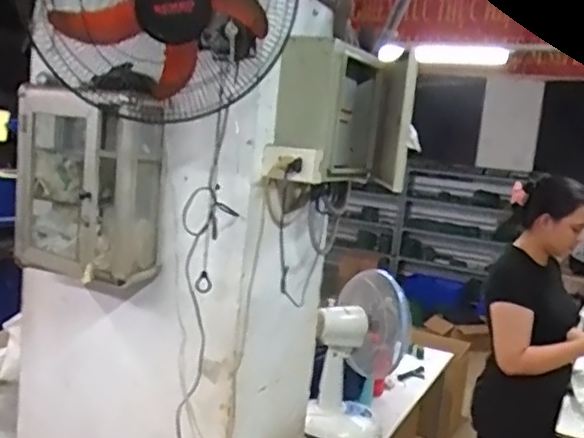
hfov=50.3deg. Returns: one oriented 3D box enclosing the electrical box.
[{"bbox_3d":[0.101,-0.229,1.367,0.276,0.275,0.287,6,7,2],"label":"electrical box"}]

